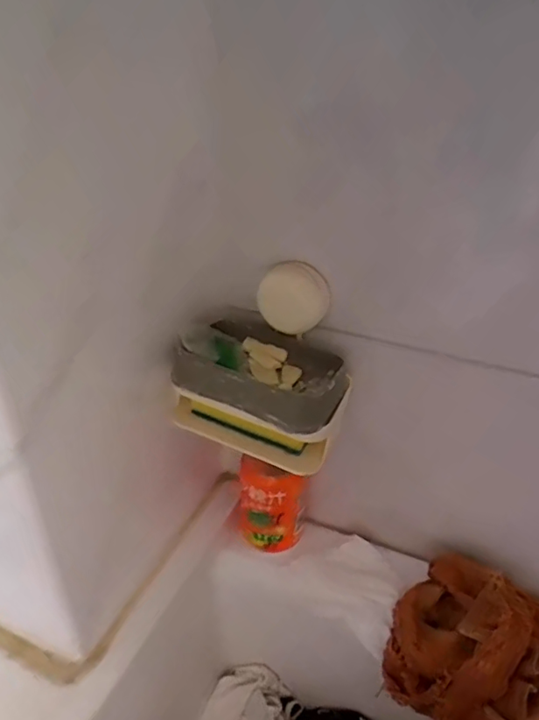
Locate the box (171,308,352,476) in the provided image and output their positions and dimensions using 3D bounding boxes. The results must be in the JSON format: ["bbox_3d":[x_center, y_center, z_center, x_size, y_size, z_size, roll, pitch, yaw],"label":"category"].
[{"bbox_3d":[-0.007,0.023,0.442,0.134,0.080,0.088,15,36,22],"label":"box"}]

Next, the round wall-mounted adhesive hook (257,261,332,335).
[{"bbox_3d":[0.019,-0.049,0.440,0.056,0.052,0.014,4,33,5],"label":"round wall-mounted adhesive hook"}]

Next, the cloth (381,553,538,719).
[{"bbox_3d":[0.169,0.228,0.450,0.124,0.077,0.118,-22,39,-30],"label":"cloth"}]

